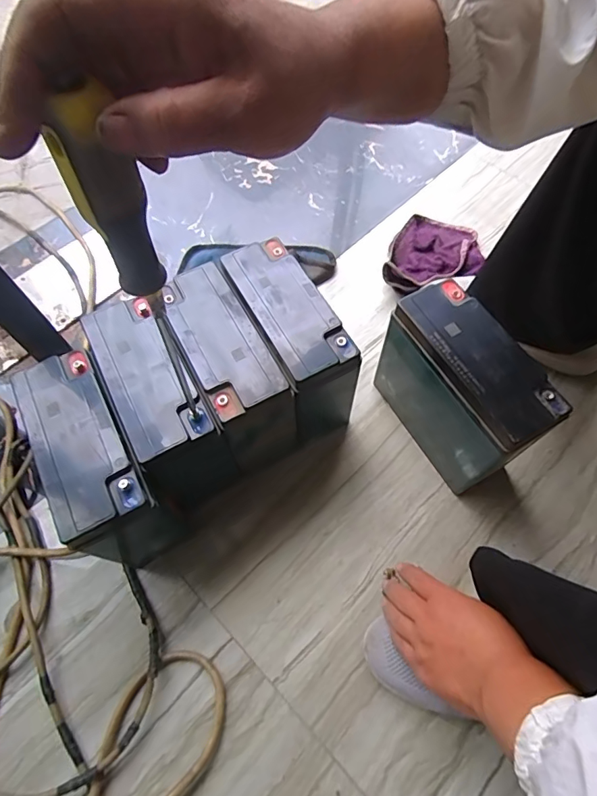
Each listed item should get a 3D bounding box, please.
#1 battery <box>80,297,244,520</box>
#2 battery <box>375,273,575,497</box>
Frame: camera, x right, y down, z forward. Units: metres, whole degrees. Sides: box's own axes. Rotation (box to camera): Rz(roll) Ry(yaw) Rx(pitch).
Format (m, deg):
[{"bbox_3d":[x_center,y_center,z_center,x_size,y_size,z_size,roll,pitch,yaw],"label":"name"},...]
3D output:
[{"bbox_3d":[-0.139,0.021,0.492,0.080,0.177,0.196,-27,67,-11],"label":"battery"},{"bbox_3d":[0.169,-0.005,0.493,0.075,0.170,0.171,-26,66,-11],"label":"battery"}]

